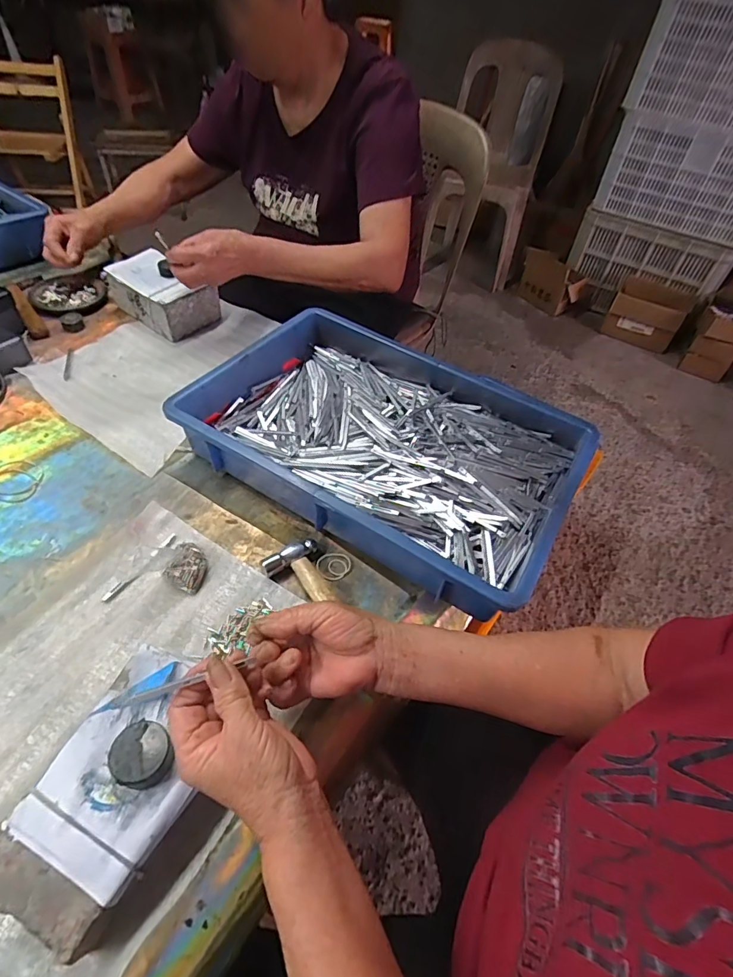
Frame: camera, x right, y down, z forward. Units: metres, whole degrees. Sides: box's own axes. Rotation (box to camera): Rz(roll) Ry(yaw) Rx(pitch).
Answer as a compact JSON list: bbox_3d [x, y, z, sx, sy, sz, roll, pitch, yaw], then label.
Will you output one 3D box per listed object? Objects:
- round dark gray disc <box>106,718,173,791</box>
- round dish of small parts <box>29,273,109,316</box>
[{"bbox_3d":[-0.157,0.186,0.327,0.036,0.019,0.039,3,49,-4],"label":"round dark gray disc"},{"bbox_3d":[-0.501,-0.328,0.791,0.112,0.017,0.131,-23,56,-24],"label":"round dish of small parts"}]

